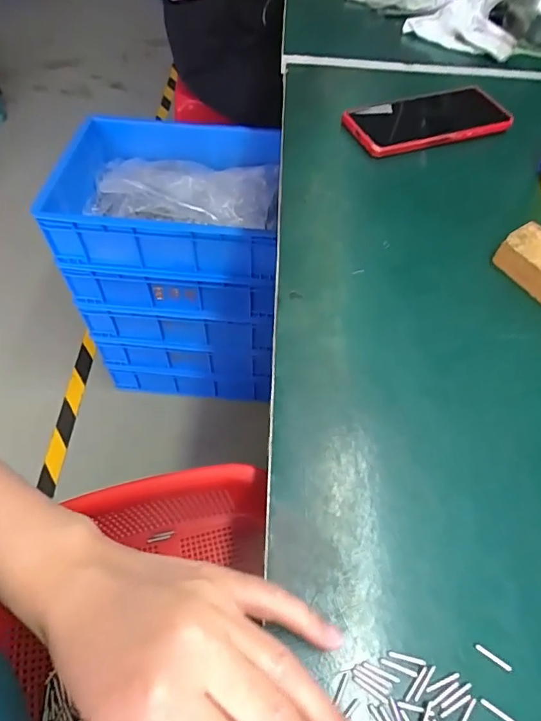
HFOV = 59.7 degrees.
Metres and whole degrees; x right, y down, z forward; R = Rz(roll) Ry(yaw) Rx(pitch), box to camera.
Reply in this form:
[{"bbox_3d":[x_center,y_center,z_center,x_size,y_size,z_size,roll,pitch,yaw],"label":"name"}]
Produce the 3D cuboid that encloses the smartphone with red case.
[{"bbox_3d":[0.159,-0.244,0.485,0.164,0.017,0.072,-14,61,-12],"label":"smartphone with red case"}]

